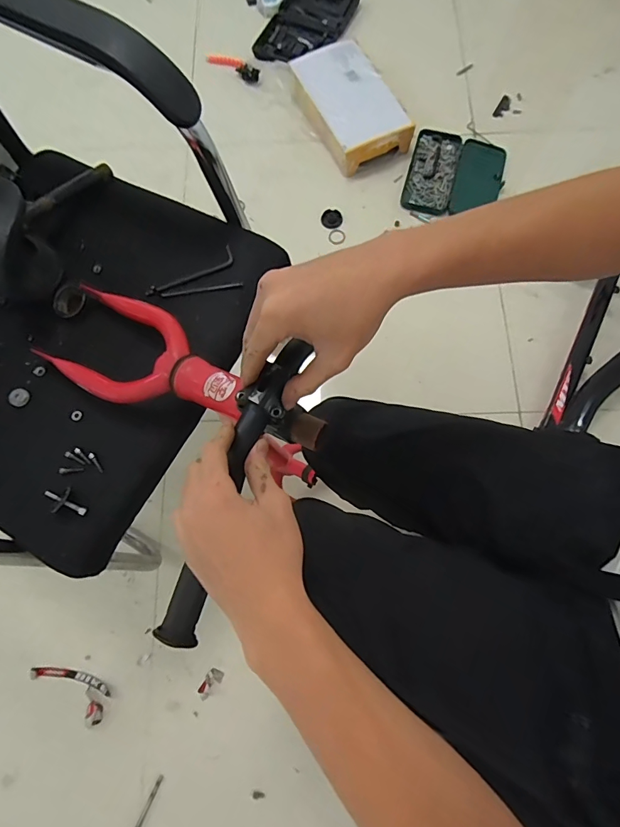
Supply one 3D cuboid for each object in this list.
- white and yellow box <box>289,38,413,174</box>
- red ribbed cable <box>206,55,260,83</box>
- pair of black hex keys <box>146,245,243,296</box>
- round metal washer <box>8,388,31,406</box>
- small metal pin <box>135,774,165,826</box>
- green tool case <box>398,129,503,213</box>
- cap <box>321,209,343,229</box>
[{"bbox_3d":[0.112,-0.824,1.139,0.208,0.095,0.330,-29,78,-7],"label":"white and yellow box"},{"bbox_3d":[-0.222,-1.004,1.245,0.180,0.046,0.051,34,78,8],"label":"red ribbed cable"},{"bbox_3d":[-0.152,-0.174,0.554,0.117,0.010,0.058,-18,77,-4],"label":"pair of black hex keys"},{"bbox_3d":[-0.356,-0.020,0.527,0.023,0.004,0.022,2,77,-10],"label":"round metal washer"},{"bbox_3d":[-0.300,0.726,0.789,0.015,0.013,0.118,26,77,6],"label":"small metal pin"},{"bbox_3d":[0.388,-0.632,1.160,0.251,0.048,0.252,13,76,3],"label":"green tool case"},{"bbox_3d":[0.058,-0.510,1.124,0.054,0.010,0.052,4,76,1],"label":"cap"}]

